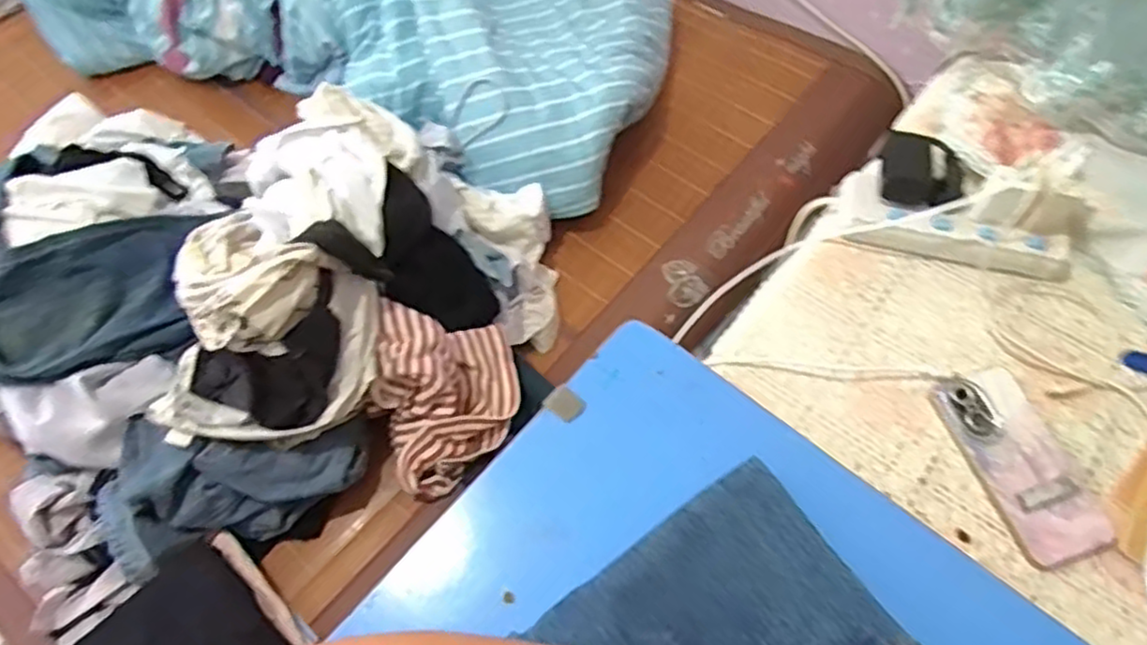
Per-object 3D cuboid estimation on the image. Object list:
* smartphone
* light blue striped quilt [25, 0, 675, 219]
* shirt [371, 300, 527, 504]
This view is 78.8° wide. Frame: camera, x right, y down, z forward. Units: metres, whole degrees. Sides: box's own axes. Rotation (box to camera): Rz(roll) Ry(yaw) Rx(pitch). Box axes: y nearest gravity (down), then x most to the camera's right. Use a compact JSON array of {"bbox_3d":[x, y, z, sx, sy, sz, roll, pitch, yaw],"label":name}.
[{"bbox_3d":[0.377,0.116,0.586,0.078,0.009,0.163,-16,62,-8],"label":"smartphone"},{"bbox_3d":[-0.485,-0.712,1.235,1.383,0.322,0.700,19,63,11],"label":"light blue striped quilt"},{"bbox_3d":[-0.175,0.088,0.897,0.165,0.138,0.226,16,62,9],"label":"shirt"}]

